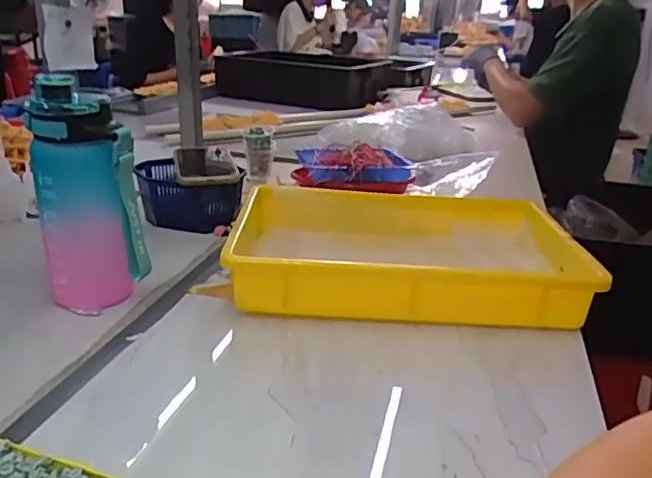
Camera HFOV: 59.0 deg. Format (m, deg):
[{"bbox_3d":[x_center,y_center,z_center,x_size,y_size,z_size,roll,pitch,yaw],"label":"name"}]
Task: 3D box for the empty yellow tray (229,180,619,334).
[{"bbox_3d":[0.084,0.012,0.656,0.367,0.068,0.248,3,23,0],"label":"empty yellow tray"}]

